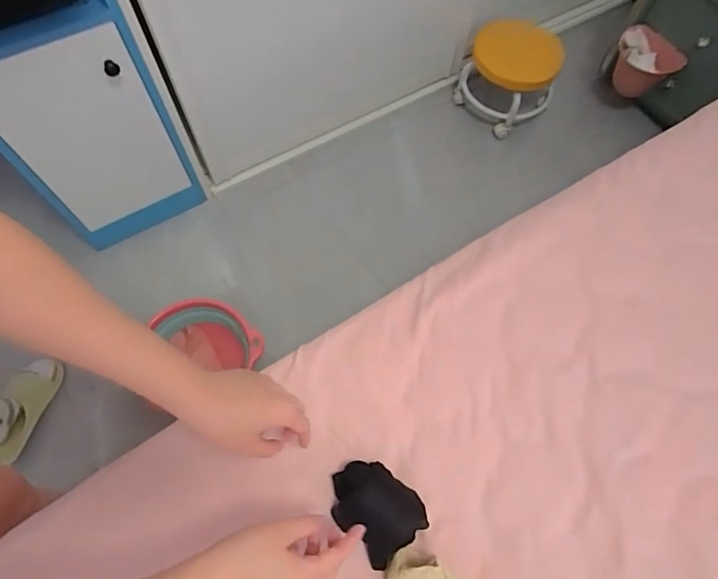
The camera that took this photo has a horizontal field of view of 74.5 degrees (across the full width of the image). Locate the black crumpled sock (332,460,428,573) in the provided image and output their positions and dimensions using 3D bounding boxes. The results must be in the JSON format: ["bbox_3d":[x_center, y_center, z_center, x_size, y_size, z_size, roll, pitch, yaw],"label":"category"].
[{"bbox_3d":[0.017,0.240,0.526,0.080,0.046,0.103,-42,71,-16],"label":"black crumpled sock"}]

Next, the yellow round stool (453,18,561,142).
[{"bbox_3d":[0.454,-0.663,1.416,0.212,0.193,0.270,-34,72,-15],"label":"yellow round stool"}]

